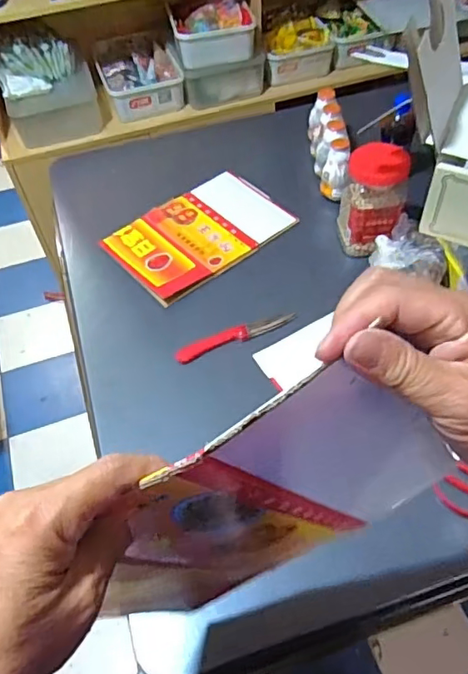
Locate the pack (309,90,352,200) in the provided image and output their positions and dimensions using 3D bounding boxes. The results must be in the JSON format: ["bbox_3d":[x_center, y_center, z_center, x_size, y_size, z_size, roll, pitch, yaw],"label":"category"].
[{"bbox_3d":[0.185,-0.369,1.052,0.062,0.096,0.267,-2,53,2],"label":"pack"}]

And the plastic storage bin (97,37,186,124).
[{"bbox_3d":[-0.288,-0.788,1.642,0.227,0.100,0.268,-18,54,-10],"label":"plastic storage bin"}]

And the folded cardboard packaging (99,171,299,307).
[{"bbox_3d":[-0.062,-0.200,1.000,0.321,0.025,0.200,-36,59,-22],"label":"folded cardboard packaging"}]

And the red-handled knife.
[{"bbox_3d":[0.002,-0.002,0.838,0.190,0.018,0.028,-18,54,-10],"label":"red-handled knife"}]

